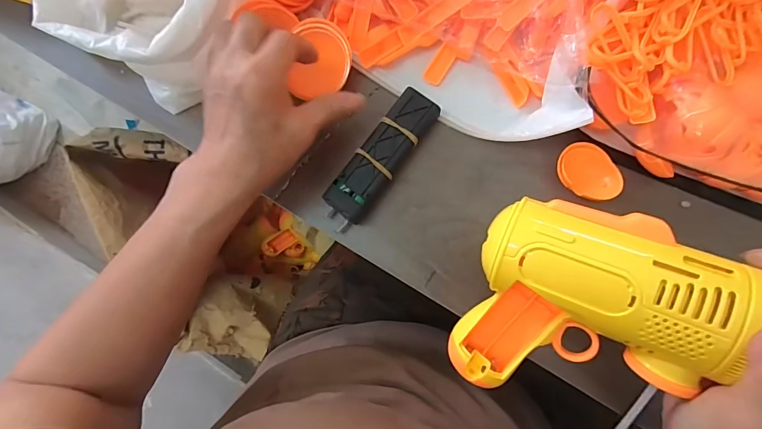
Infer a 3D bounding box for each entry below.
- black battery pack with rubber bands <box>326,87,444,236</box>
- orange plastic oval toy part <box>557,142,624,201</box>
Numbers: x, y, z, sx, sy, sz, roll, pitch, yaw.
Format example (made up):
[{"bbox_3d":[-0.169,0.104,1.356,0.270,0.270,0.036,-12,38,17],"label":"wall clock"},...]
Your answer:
[{"bbox_3d":[0.000,-0.042,0.299,0.031,0.025,0.116,36,88,9],"label":"black battery pack with rubber bands"},{"bbox_3d":[0.149,-0.030,0.278,0.035,0.013,0.045,-45,81,-1],"label":"orange plastic oval toy part"}]

